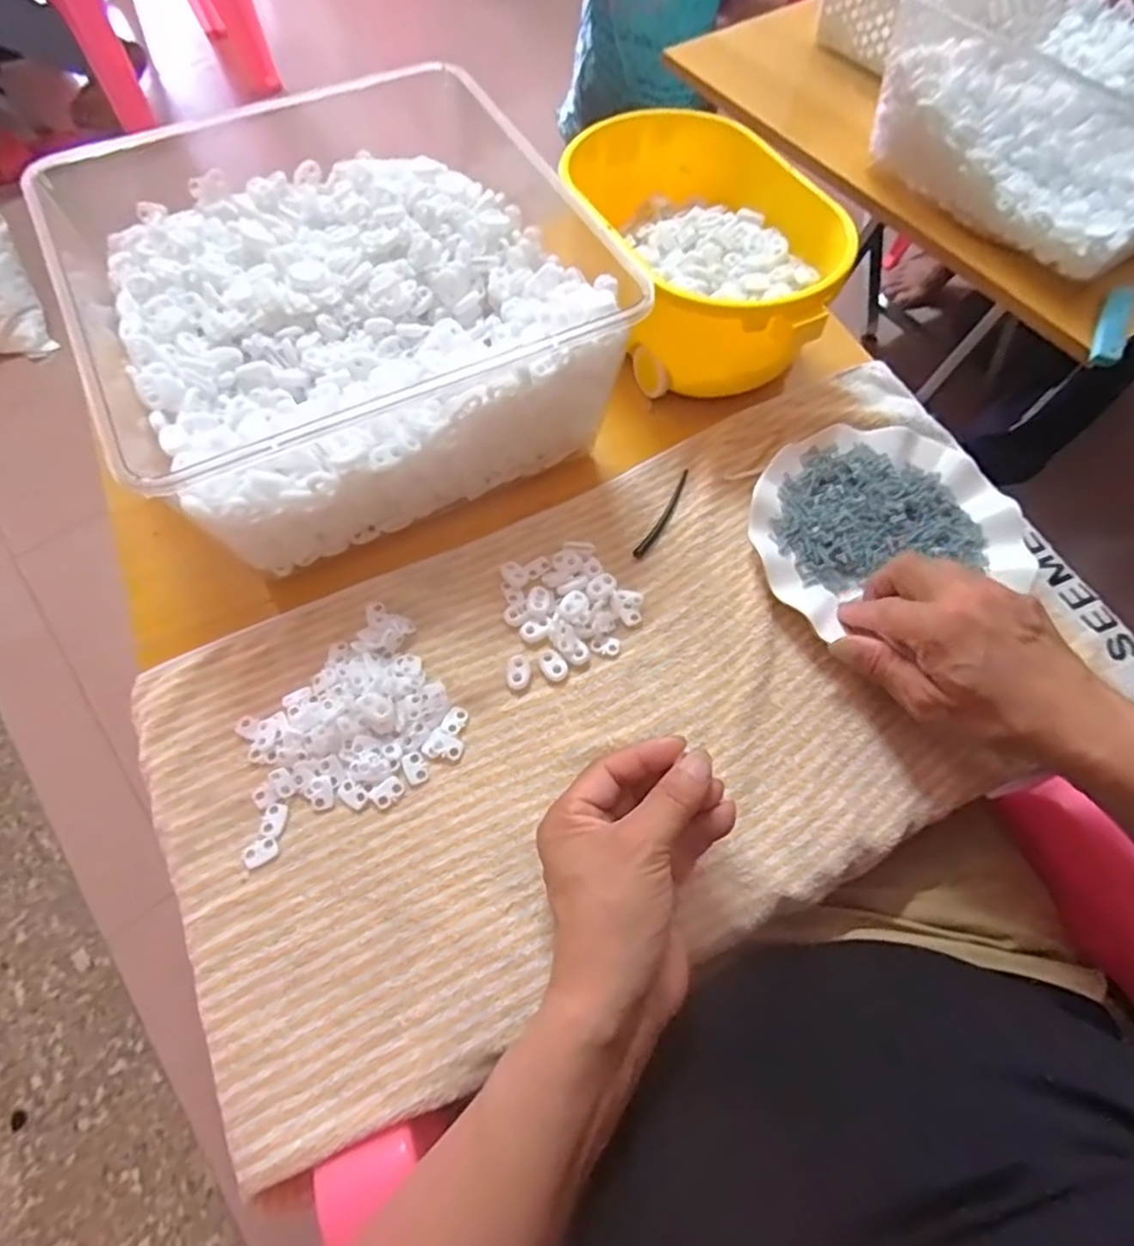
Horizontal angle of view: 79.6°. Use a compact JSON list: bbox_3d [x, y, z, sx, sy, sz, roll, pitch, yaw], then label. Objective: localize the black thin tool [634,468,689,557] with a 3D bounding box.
[{"bbox_3d":[0.071,-0.079,0.493,0.008,0.006,0.084,27,65,12],"label":"black thin tool"}]

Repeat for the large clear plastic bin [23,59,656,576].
[{"bbox_3d":[-0.143,-0.197,0.463,0.276,0.107,0.264,-25,66,-14],"label":"large clear plastic bin"}]

